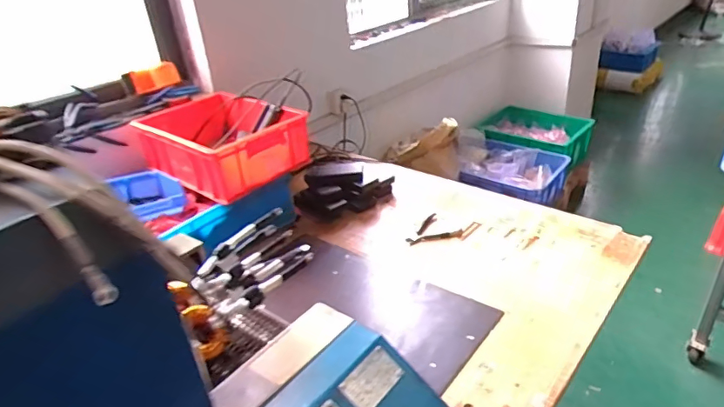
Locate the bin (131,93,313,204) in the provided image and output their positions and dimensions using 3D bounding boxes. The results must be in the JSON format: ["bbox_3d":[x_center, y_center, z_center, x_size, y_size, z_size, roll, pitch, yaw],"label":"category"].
[{"bbox_3d":[-0.376,-0.160,1.296,0.390,0.171,0.319,19,37,37],"label":"bin"}]

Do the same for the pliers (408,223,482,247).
[{"bbox_3d":[0.217,0.085,1.267,0.201,0.011,0.049,-12,30,-11],"label":"pliers"}]

